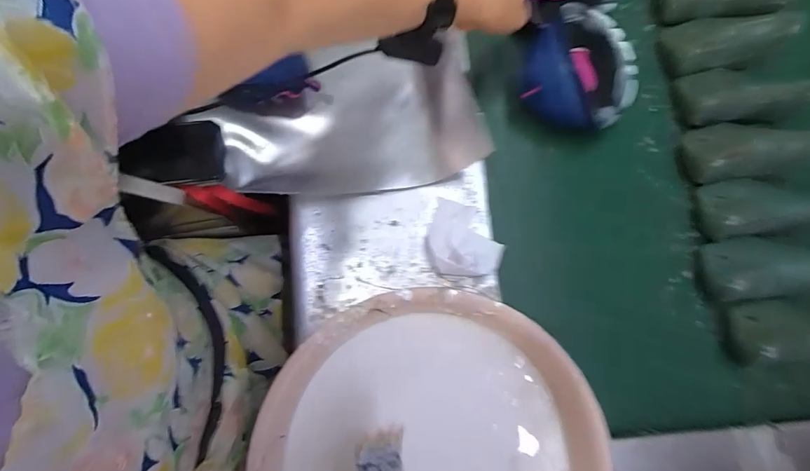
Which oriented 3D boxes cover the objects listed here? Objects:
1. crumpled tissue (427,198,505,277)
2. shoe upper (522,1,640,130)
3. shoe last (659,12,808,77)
[{"bbox_3d":[0.076,0.002,0.499,0.092,0.028,0.097,2,78,-1],"label":"crumpled tissue"},{"bbox_3d":[0.255,-0.231,0.555,0.190,0.089,0.144,-44,83,-9],"label":"shoe upper"},{"bbox_3d":[0.475,-0.284,0.590,0.173,0.061,0.083,-4,79,-2],"label":"shoe last"}]

